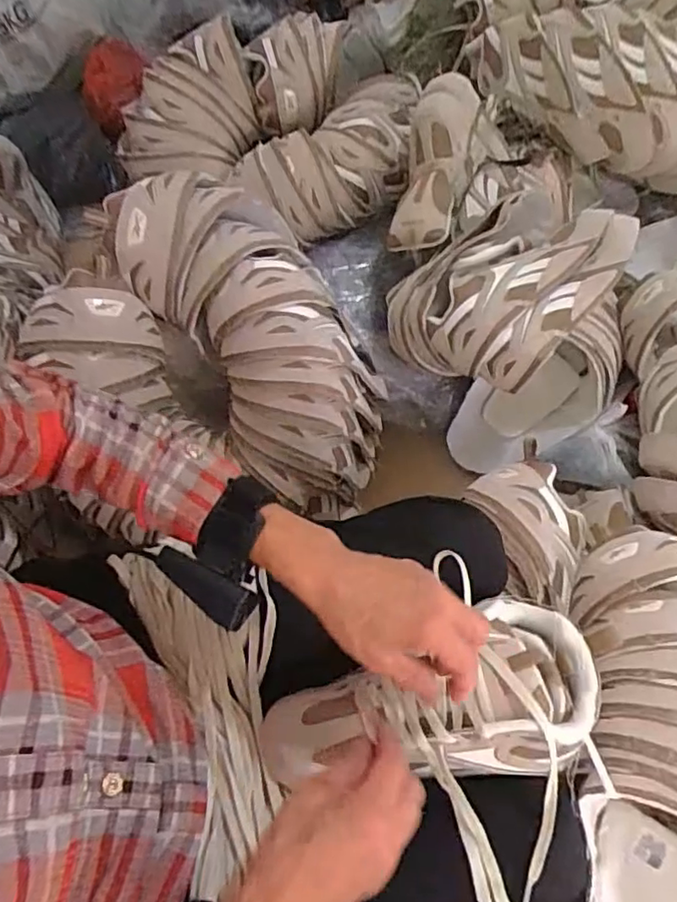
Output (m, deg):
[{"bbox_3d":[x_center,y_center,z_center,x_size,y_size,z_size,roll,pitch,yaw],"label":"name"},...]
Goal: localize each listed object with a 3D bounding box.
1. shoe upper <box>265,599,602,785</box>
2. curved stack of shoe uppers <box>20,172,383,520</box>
[{"bbox_3d":[0.068,0.189,0.451,0.251,0.058,0.112,-12,68,4],"label":"shoe upper"},{"bbox_3d":[-0.108,-0.123,0.717,0.342,0.241,0.295,23,71,11],"label":"curved stack of shoe uppers"}]

